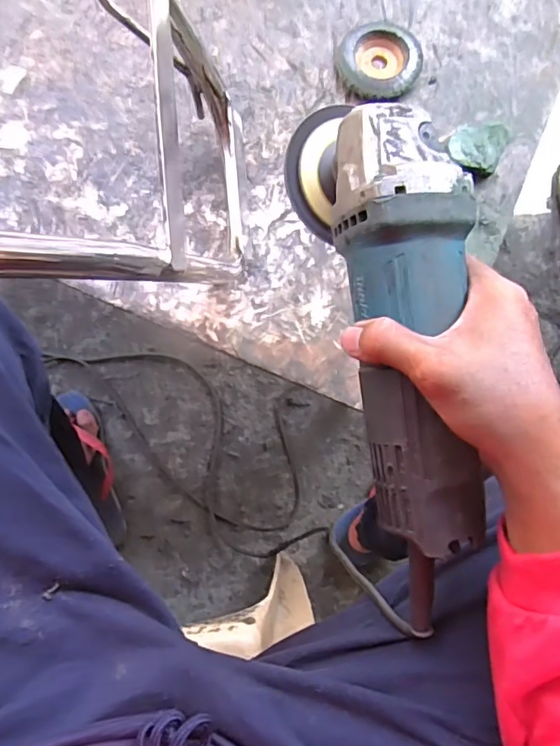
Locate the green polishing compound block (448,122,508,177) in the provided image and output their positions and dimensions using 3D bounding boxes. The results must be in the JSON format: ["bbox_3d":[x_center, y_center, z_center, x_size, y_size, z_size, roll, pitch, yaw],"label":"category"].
[{"bbox_3d":[0.188,-0.218,0.500,0.045,0.022,0.052,23,81,2],"label":"green polishing compound block"}]

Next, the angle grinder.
[{"bbox_3d":[0.067,-0.020,0.289,0.076,0.070,0.265,-10,87,-3],"label":"angle grinder"}]

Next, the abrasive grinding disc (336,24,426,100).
[{"bbox_3d":[0.097,-0.311,0.522,0.082,0.014,0.077,0,81,-1],"label":"abrasive grinding disc"}]

